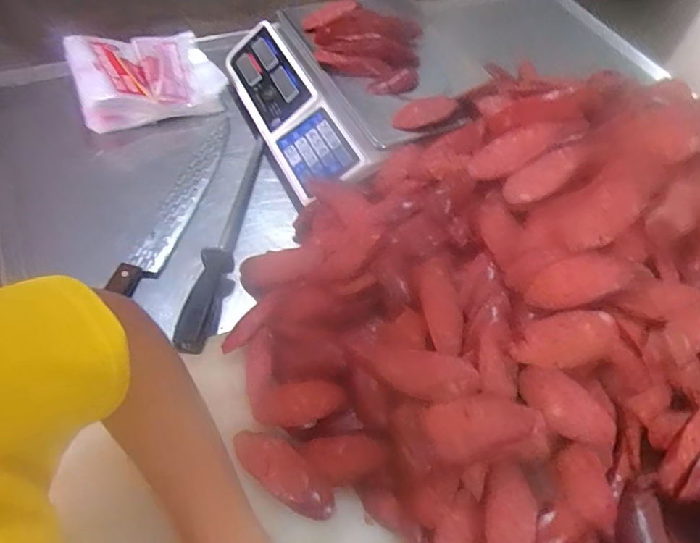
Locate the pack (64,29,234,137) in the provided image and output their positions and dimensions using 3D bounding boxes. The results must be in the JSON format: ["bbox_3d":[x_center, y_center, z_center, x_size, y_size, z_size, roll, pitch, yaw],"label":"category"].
[{"bbox_3d":[-0.288,-0.286,0.723,0.183,0.072,0.151,-21,59,-19],"label":"pack"}]

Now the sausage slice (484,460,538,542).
[{"bbox_3d":[0.127,0.198,0.410,0.039,0.011,0.082,10,74,12],"label":"sausage slice"}]

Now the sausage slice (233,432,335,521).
[{"bbox_3d":[-0.057,0.176,0.450,0.102,0.014,0.039,35,73,12],"label":"sausage slice"}]

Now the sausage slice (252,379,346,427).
[{"bbox_3d":[-0.047,0.119,0.465,0.083,0.008,0.037,-13,59,8],"label":"sausage slice"}]

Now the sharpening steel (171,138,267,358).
[{"bbox_3d":[-0.143,-0.050,0.613,0.033,0.037,0.338,2,43,2],"label":"sharpening steel"}]

